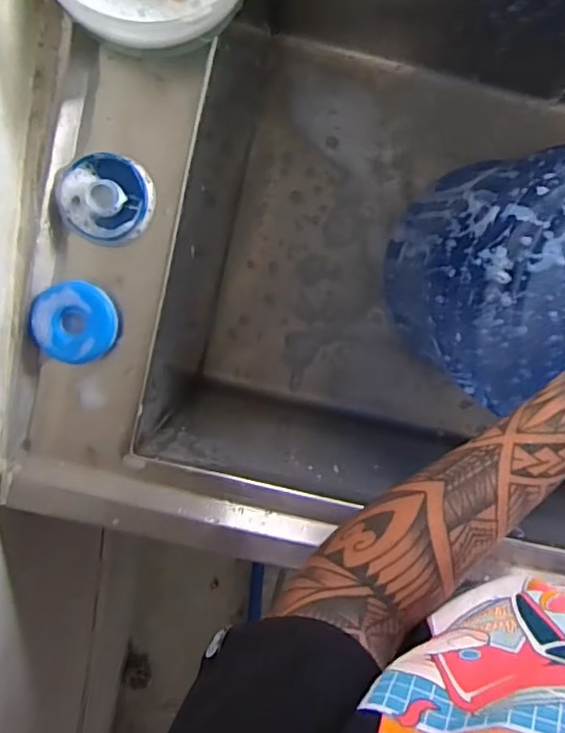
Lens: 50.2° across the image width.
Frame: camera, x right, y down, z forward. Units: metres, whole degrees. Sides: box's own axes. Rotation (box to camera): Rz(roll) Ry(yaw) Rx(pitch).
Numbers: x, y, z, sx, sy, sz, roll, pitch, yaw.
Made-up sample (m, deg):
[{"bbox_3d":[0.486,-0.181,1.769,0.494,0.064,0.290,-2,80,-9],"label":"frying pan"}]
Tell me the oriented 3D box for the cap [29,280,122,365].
[{"bbox_3d":[-0.145,-0.031,0.421,0.058,0.017,0.056,0,98,-1],"label":"cap"}]

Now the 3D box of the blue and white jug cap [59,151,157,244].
[{"bbox_3d":[-0.121,-0.115,0.414,0.062,0.017,0.058,0,98,-1],"label":"blue and white jug cap"}]

